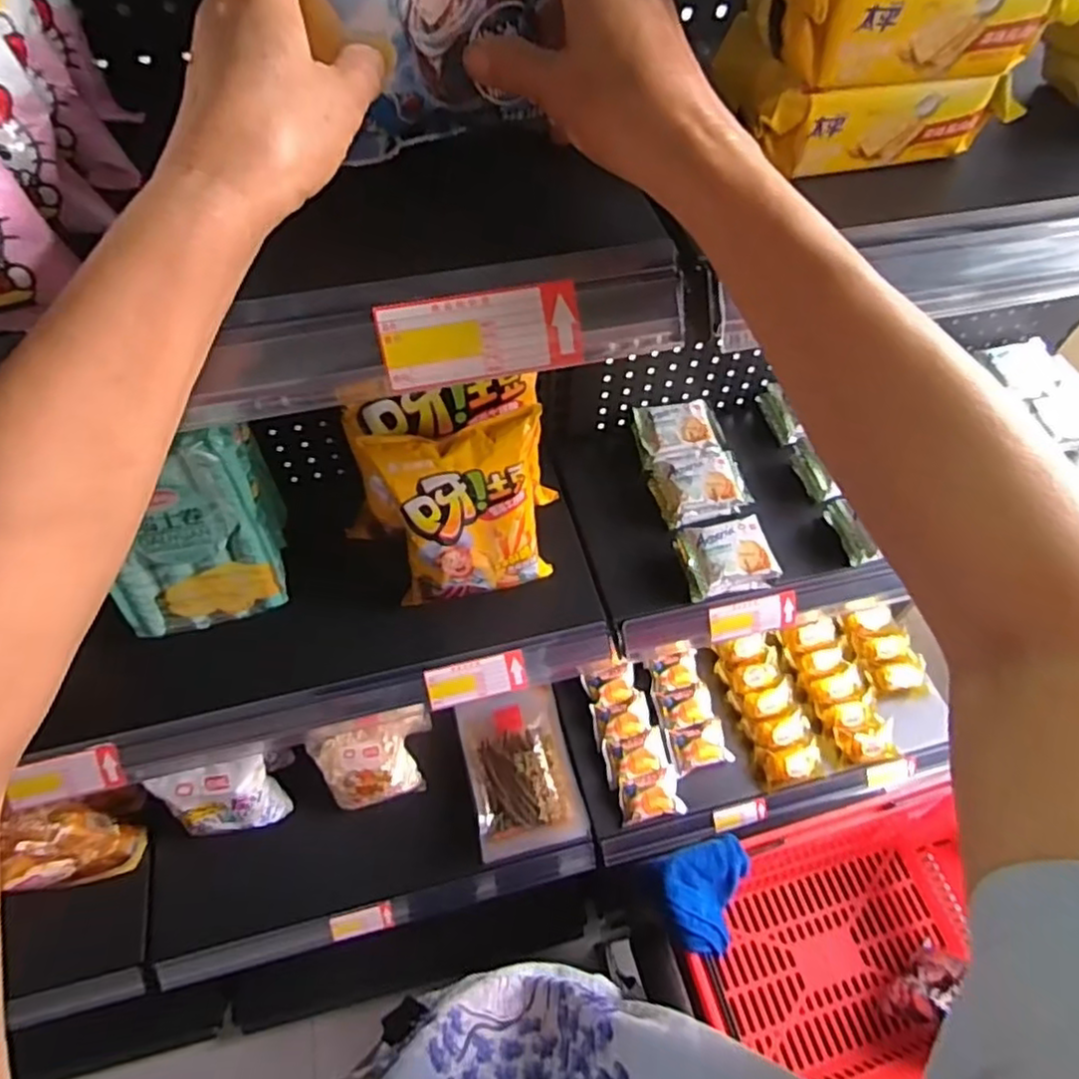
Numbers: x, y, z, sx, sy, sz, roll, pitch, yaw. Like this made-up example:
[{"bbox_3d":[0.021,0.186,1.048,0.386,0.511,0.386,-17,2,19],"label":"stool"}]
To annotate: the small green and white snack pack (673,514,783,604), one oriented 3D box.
[{"bbox_3d":[0.189,0.015,0.692,0.094,0.040,0.079,-12,57,-8],"label":"small green and white snack pack"}]

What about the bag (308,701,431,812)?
[{"bbox_3d":[-0.260,0.352,1.095,0.176,0.136,0.120,-18,58,-12],"label":"bag"}]

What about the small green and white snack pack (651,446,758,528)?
[{"bbox_3d":[0.175,-0.060,0.739,0.096,0.036,0.083,-13,57,-9],"label":"small green and white snack pack"}]

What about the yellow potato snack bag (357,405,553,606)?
[{"bbox_3d":[-0.067,-0.013,0.623,0.147,0.183,0.080,-7,57,-5],"label":"yellow potato snack bag"}]

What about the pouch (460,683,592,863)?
[{"bbox_3d":[-0.032,0.372,1.114,0.179,0.052,0.260,-10,57,-7],"label":"pouch"}]

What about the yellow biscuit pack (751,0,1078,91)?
[{"bbox_3d":[0.178,-0.271,0.336,0.136,0.047,0.091,-11,57,-8],"label":"yellow biscuit pack"}]

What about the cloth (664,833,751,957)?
[{"bbox_3d":[0.195,0.419,0.810,0.087,0.031,0.131,21,59,13],"label":"cloth"}]

